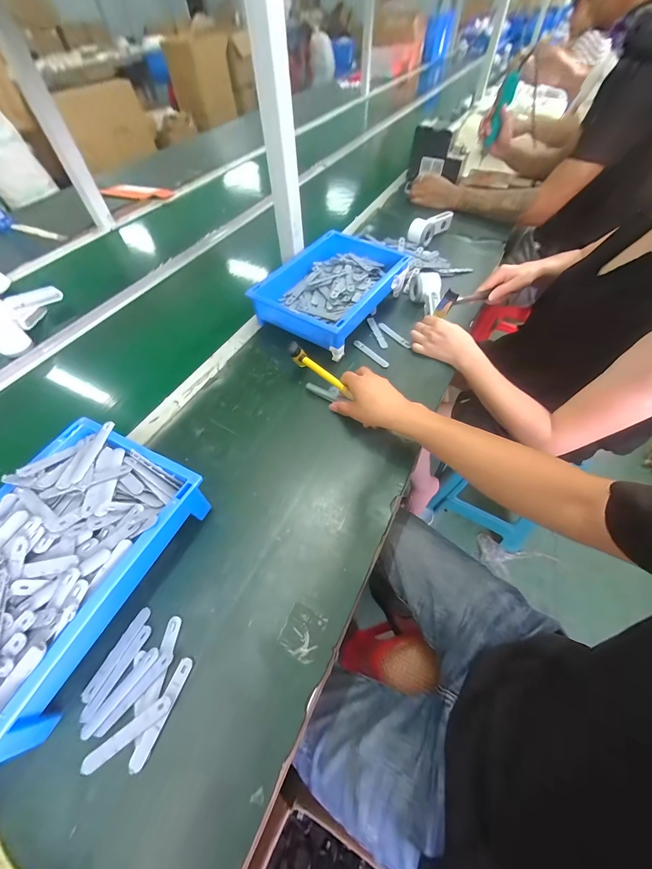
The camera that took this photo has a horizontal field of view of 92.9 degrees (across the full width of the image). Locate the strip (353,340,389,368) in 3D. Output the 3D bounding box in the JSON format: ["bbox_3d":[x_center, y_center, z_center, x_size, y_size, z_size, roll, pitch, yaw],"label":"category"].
[{"bbox_3d":[0.090,-0.163,0.621,0.018,0.004,0.093,-37,64,-21],"label":"strip"}]

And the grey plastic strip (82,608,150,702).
[{"bbox_3d":[-0.244,0.254,0.363,0.017,0.004,0.096,22,60,14],"label":"grey plastic strip"}]

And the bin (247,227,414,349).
[{"bbox_3d":[0.012,-0.317,0.682,0.220,0.088,0.319,28,61,19],"label":"bin"}]

